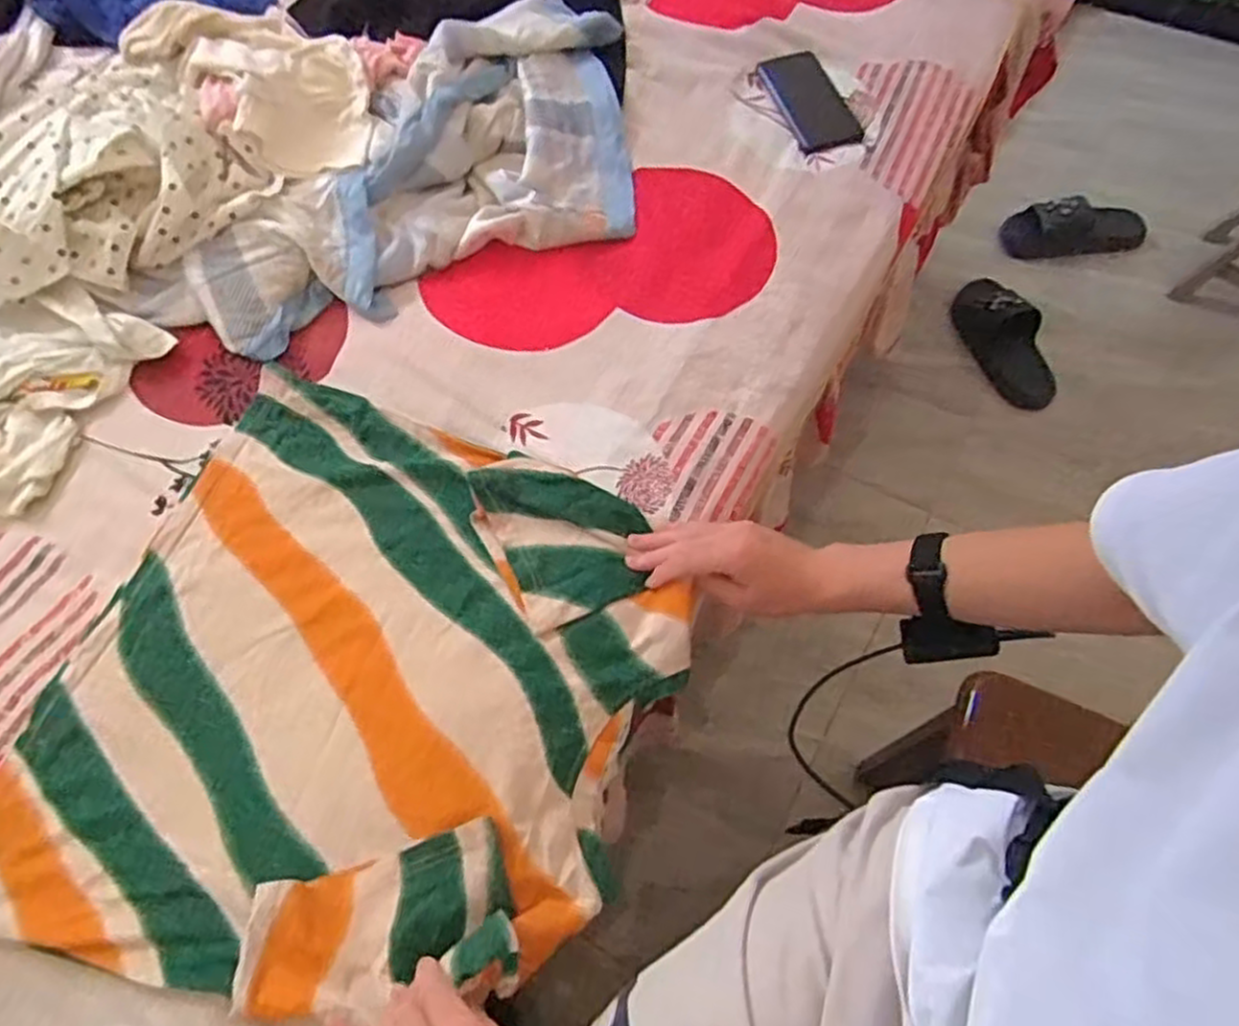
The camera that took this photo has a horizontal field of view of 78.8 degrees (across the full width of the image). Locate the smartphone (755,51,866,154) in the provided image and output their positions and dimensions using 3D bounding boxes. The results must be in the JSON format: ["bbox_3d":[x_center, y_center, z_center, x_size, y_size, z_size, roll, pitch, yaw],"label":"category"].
[{"bbox_3d":[0.237,-0.512,0.938,0.085,0.012,0.164,-19,71,-3],"label":"smartphone"}]

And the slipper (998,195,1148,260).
[{"bbox_3d":[0.893,-0.565,1.492,0.278,0.087,0.078,-2,61,0],"label":"slipper"}]

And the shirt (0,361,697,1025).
[{"bbox_3d":[-0.208,0.128,0.598,0.458,0.057,0.462,18,64,9],"label":"shirt"}]

